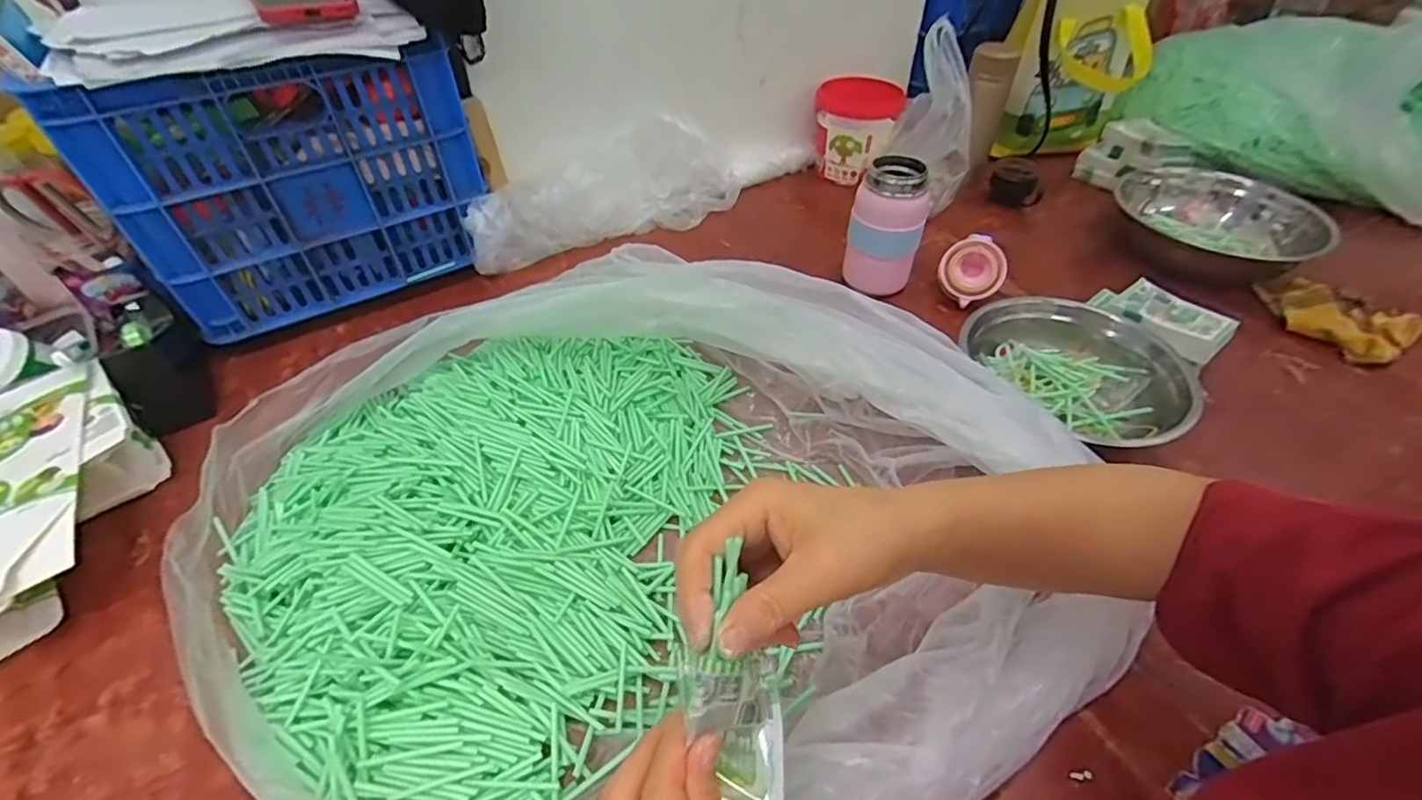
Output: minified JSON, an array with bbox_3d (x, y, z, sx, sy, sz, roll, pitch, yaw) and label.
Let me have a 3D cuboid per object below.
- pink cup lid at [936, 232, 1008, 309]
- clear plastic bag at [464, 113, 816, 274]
[{"bbox_3d":[0.316,-0.157,0.732,0.071,0.073,0.028,52,26,6],"label":"pink cup lid"},{"bbox_3d":[-0.077,-0.324,0.866,0.561,0.115,0.119,-25,50,-23],"label":"clear plastic bag"}]

